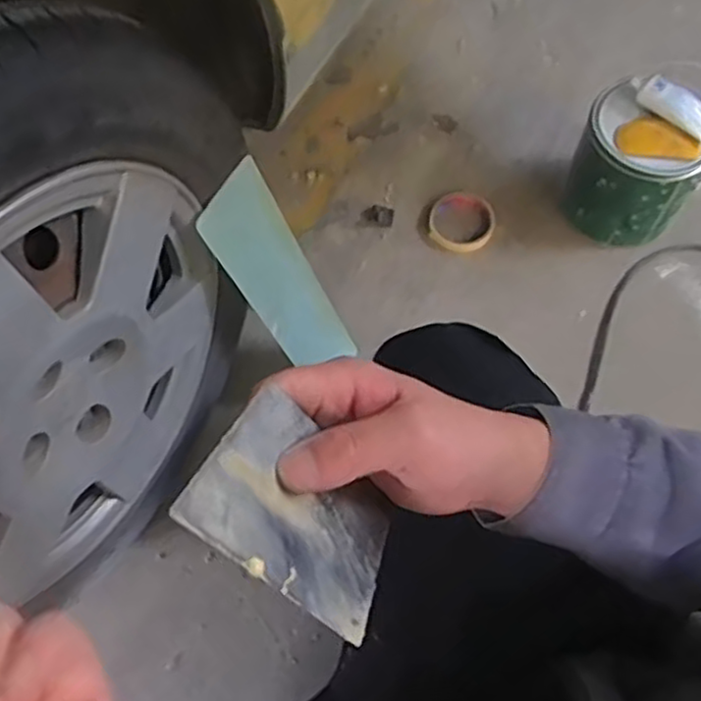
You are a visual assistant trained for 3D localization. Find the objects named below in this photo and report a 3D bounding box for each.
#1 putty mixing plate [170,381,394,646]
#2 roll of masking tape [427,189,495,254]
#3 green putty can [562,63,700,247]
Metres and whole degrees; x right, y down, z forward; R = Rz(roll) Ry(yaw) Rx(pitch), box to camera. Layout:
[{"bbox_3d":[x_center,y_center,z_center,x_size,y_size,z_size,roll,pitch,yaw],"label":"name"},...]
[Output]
[{"bbox_3d":[-0.020,0.073,0.325,0.004,0.129,0.070,-9,47,34],"label":"putty mixing plate"},{"bbox_3d":[0.153,-0.179,1.016,0.091,0.025,0.092,0,65,0],"label":"roll of masking tape"},{"bbox_3d":[0.378,-0.249,0.953,0.154,0.186,0.154,0,65,0],"label":"green putty can"}]

